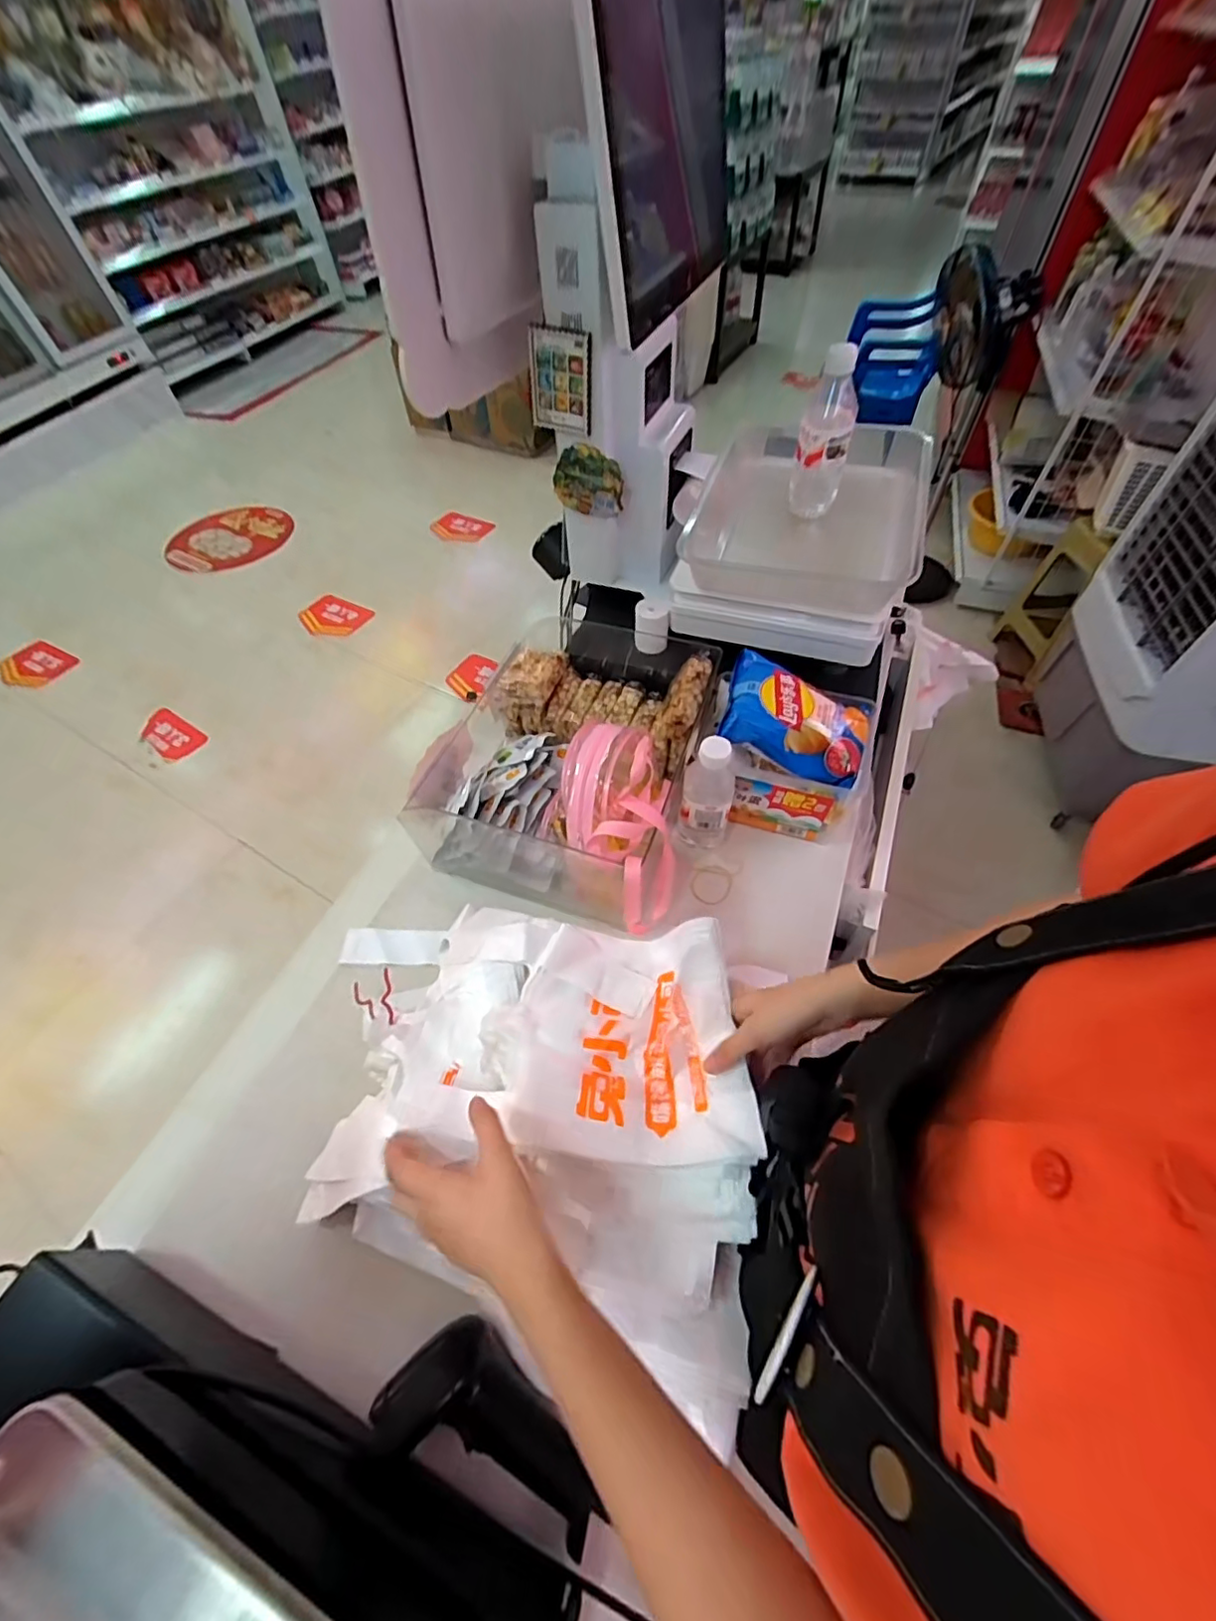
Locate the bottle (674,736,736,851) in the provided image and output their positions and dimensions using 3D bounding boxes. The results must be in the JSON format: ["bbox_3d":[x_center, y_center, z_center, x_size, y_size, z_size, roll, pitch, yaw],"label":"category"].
[{"bbox_3d":[0.112,-0.017,0.654,0.057,0.166,0.068,6,57,8],"label":"bottle"}]

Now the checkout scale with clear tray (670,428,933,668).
[{"bbox_3d":[0.251,-0.360,0.759,0.269,0.123,0.340,13,58,12],"label":"checkout scale with clear tray"}]

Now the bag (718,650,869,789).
[{"bbox_3d":[0.215,-0.104,0.652,0.170,0.050,0.117,23,73,-3],"label":"bag"}]

